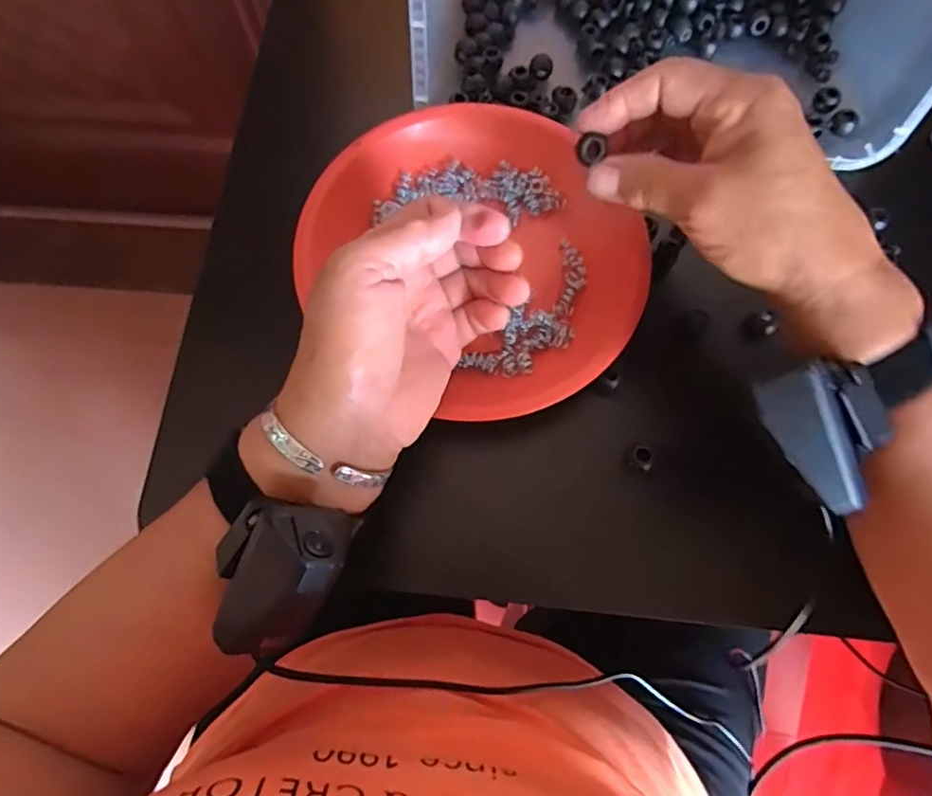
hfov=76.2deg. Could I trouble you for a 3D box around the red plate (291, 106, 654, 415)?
[{"bbox_3d":[0.003,-0.080,0.348,0.184,0.028,0.195,0,73,-1],"label":"red plate"}]

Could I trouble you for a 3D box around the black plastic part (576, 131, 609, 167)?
[{"bbox_3d":[0.060,-0.118,0.283,0.014,0.007,0.013,4,73,1],"label":"black plastic part"}]

